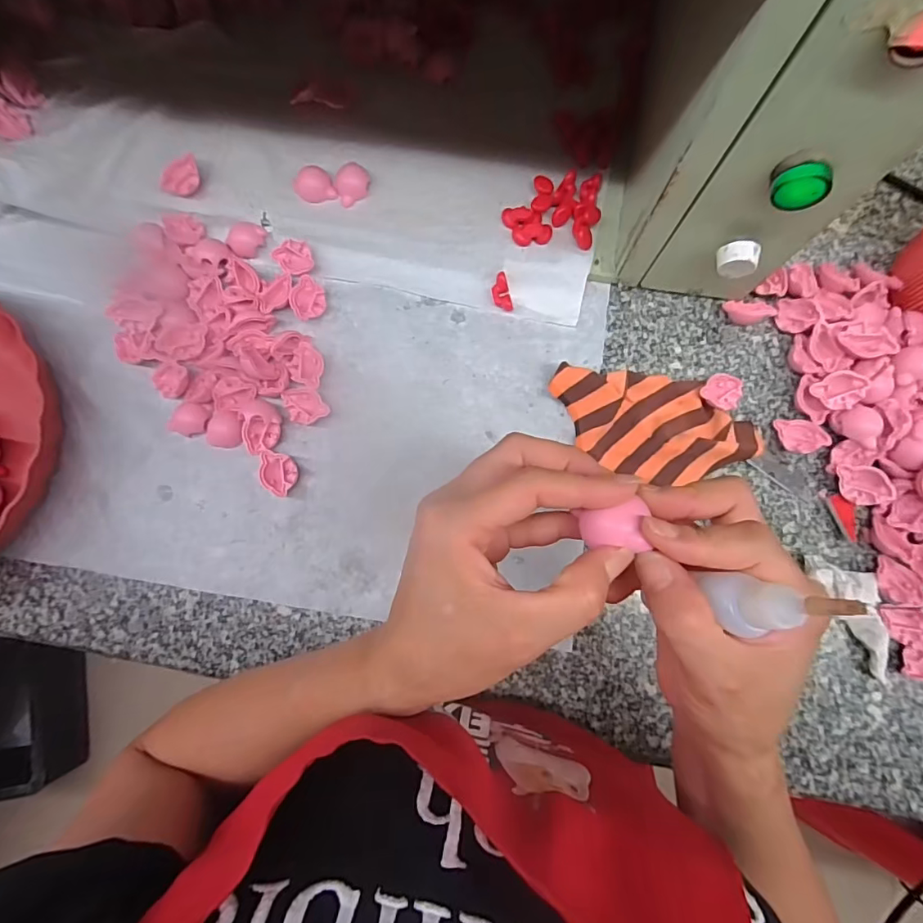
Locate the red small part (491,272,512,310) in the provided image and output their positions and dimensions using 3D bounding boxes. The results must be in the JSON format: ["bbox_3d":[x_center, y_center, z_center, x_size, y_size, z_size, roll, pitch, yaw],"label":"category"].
[{"bbox_3d":[0.033,-0.139,0.399,0.014,0.004,0.030,-14,103,-1],"label":"red small part"}]

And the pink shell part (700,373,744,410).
[{"bbox_3d":[0.206,-0.055,0.385,0.030,0.015,0.030,0,82,0],"label":"pink shell part"}]

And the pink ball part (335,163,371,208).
[{"bbox_3d":[-0.090,-0.227,0.398,0.030,0.015,0.024,-35,83,-4],"label":"pink ball part"}]

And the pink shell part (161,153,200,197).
[{"bbox_3d":[-0.227,-0.233,0.399,0.022,0.016,0.037,20,82,3],"label":"pink shell part"}]

